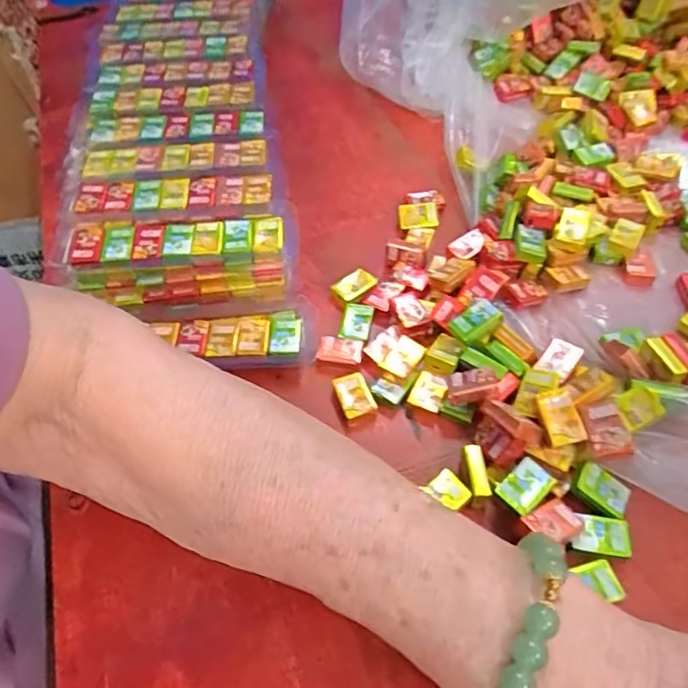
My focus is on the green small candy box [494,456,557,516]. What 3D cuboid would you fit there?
[{"bbox_3d":[0.083,0.066,0.252,0.025,0.009,0.017,-37,60,-22],"label":"green small candy box"}]

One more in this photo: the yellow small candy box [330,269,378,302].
[{"bbox_3d":[0.006,-0.037,0.340,0.024,0.004,0.019,-33,59,-20],"label":"yellow small candy box"}]

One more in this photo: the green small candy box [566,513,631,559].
[{"bbox_3d":[0.114,0.085,0.243,0.027,0.004,0.018,5,54,7],"label":"green small candy box"}]

